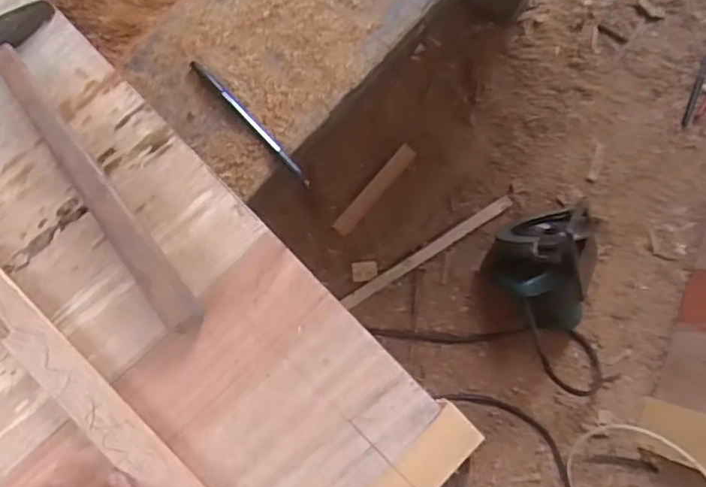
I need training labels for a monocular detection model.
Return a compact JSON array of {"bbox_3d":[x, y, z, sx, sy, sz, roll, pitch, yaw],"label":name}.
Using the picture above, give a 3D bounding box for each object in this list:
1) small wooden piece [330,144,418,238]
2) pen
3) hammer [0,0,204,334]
[{"bbox_3d":[0.042,-0.104,1.166,0.032,0.012,0.219,41,82,-1],"label":"small wooden piece"},{"bbox_3d":[-0.092,-0.111,0.553,0.011,0.007,0.154,-43,88,-10],"label":"pen"},{"bbox_3d":[-0.197,-0.063,0.470,0.083,0.031,0.288,-40,88,-10],"label":"hammer"}]

